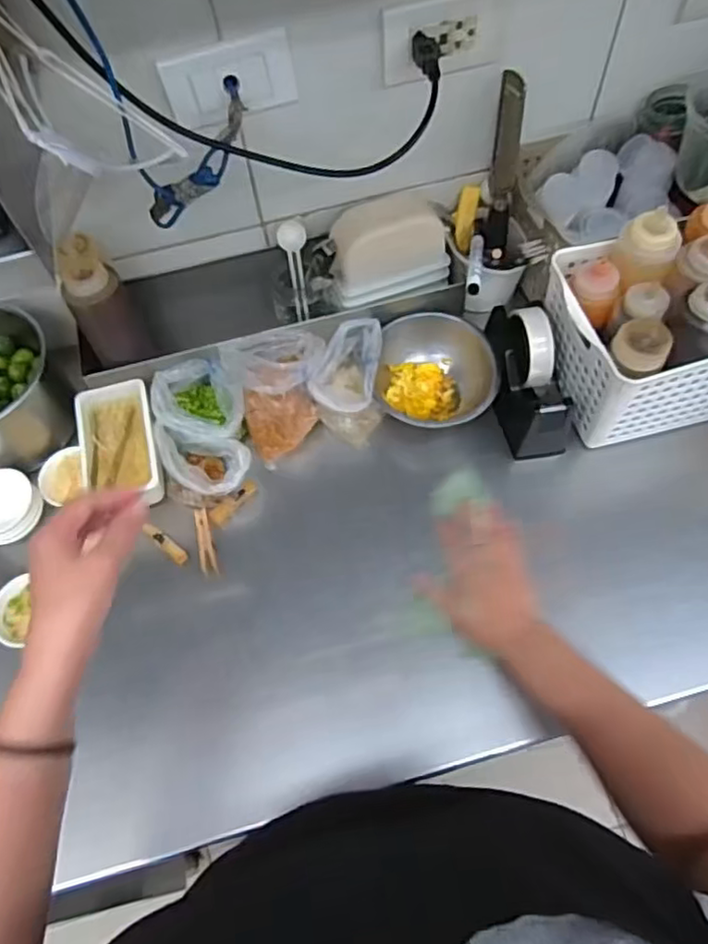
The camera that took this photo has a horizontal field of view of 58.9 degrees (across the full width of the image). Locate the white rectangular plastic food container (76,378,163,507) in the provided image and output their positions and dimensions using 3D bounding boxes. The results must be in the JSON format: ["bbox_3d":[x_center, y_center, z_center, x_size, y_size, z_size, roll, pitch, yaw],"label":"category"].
[{"bbox_3d":[-0.248,-0.031,0.665,0.075,0.033,0.151,-16,62,-5],"label":"white rectangular plastic food container"}]

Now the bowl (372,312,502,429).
[{"bbox_3d":[0.092,-0.107,0.709,0.129,0.076,0.114,7,62,7],"label":"bowl"}]

